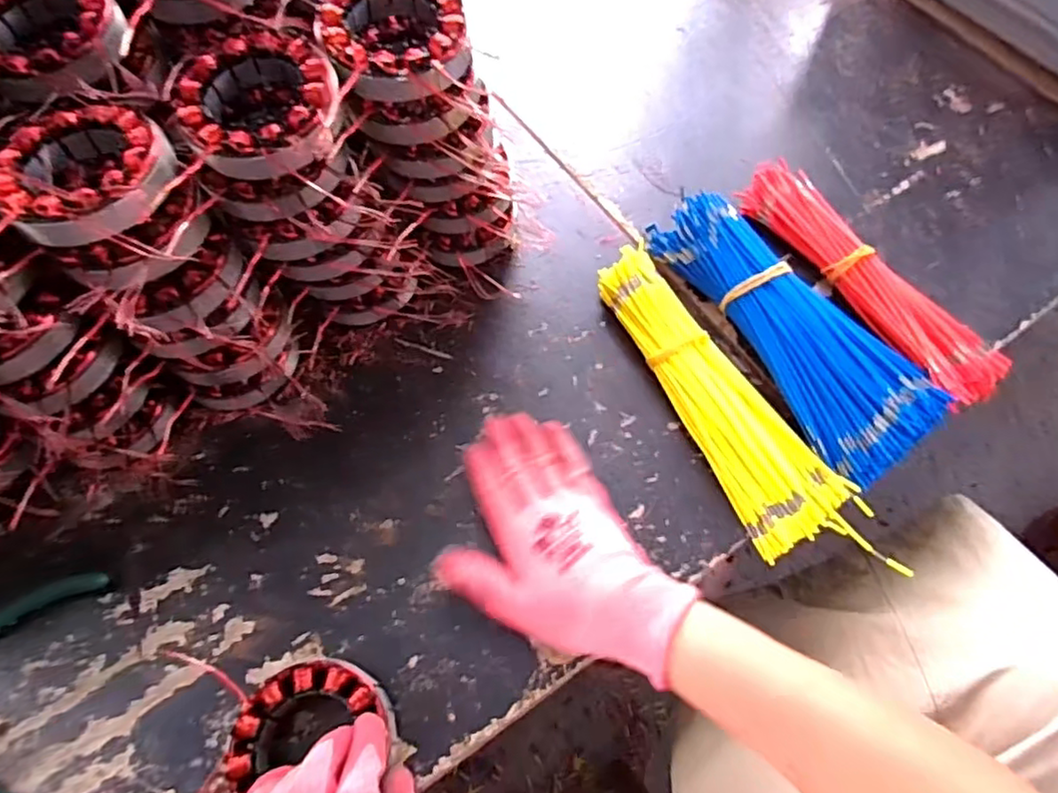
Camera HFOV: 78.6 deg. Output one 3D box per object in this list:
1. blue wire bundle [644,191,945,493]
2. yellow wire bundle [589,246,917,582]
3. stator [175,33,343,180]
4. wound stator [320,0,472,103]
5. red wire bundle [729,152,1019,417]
[{"bbox_3d":[0.200,-0.058,0.484,0.095,0.042,0.242,-27,67,-13],"label":"blue wire bundle"},{"bbox_3d":[0.142,0.000,0.461,0.074,0.033,0.268,-23,66,-11],"label":"yellow wire bundle"},{"bbox_3d":[-0.149,-0.160,0.366,0.084,0.035,0.092,0,64,0],"label":"stator"},{"bbox_3d":[-0.078,-0.216,0.387,0.080,0.030,0.087,0,64,0],"label":"wound stator"},{"bbox_3d":[0.266,-0.095,0.513,0.069,0.029,0.241,-31,68,-14],"label":"red wire bundle"}]

